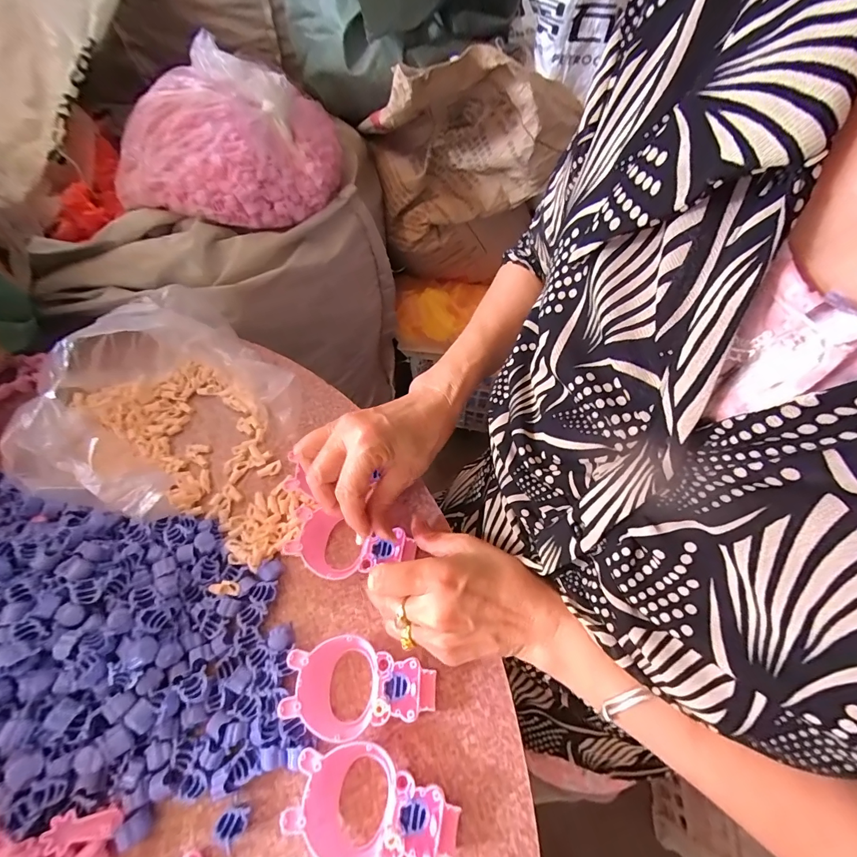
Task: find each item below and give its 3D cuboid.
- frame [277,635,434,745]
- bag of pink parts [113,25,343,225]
[{"bbox_3d":[-0.047,0.183,0.278,0.103,0.021,0.058,4,60,1],"label":"frame"},{"bbox_3d":[-0.278,-0.393,0.536,0.291,0.106,0.267,-1,61,-1],"label":"bag of pink parts"}]

